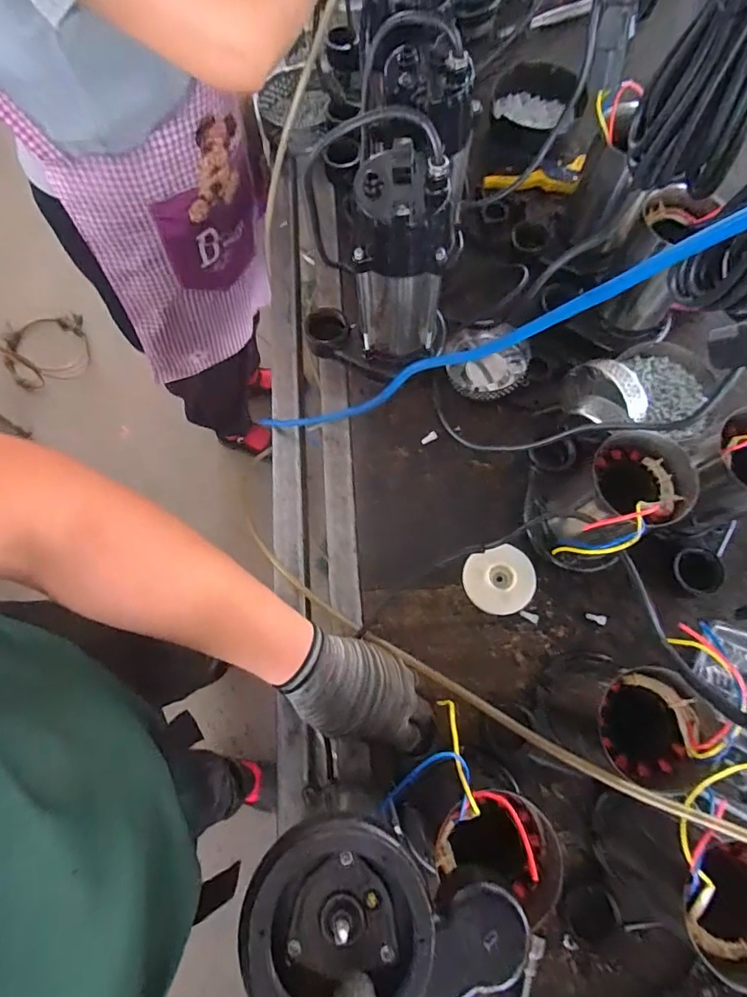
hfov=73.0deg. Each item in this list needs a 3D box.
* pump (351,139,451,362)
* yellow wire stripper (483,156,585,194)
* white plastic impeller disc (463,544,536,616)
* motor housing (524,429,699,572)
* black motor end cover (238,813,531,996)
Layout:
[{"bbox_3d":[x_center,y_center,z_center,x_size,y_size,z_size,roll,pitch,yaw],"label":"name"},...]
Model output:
[{"bbox_3d":[0.031,-0.229,0.555,0.091,0.263,0.092,3,72,2],"label":"pump"},{"bbox_3d":[0.248,-0.483,0.768,0.154,0.019,0.048,-10,74,-1],"label":"yellow wire stripper"},{"bbox_3d":[0.149,0.096,0.590,0.083,0.023,0.073,-16,74,-3],"label":"white plastic impeller disc"},{"bbox_3d":[0.233,0.004,0.531,0.121,0.177,0.122,-1,74,2],"label":"motor housing"},{"bbox_3d":[0.003,0.266,0.304,0.160,0.029,0.109,22,76,8],"label":"black motor end cover"}]

